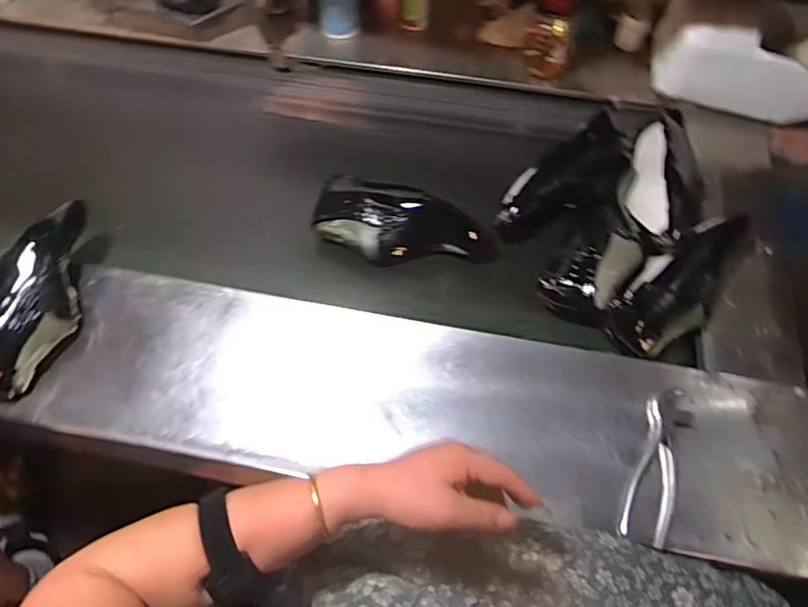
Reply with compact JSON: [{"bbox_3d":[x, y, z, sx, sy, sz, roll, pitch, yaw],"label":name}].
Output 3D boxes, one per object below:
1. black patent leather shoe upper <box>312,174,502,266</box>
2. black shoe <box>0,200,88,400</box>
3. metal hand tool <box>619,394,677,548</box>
[{"bbox_3d":[0.000,-0.116,0.800,0.263,0.068,0.096,4,64,3],"label":"black patent leather shoe upper"},{"bbox_3d":[-0.472,-0.014,0.704,0.096,0.076,0.251,8,65,5],"label":"black shoe"},{"bbox_3d":[0.301,0.197,0.660,0.054,0.012,0.172,21,66,10],"label":"metal hand tool"}]

